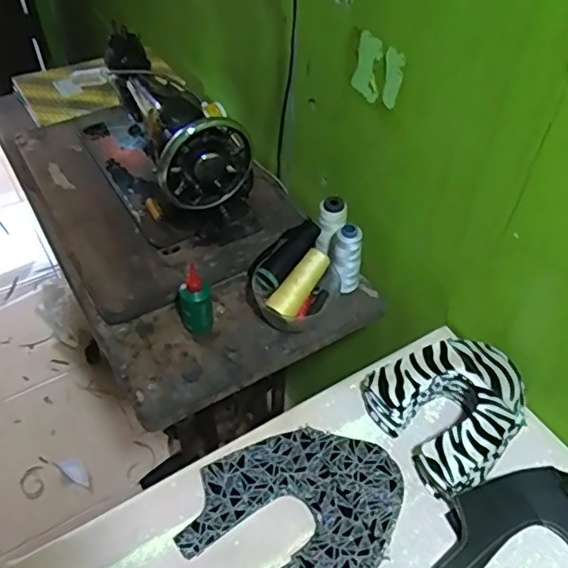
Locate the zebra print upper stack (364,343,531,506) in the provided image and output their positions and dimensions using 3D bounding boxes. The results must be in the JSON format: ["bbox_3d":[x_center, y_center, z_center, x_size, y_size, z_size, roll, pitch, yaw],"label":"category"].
[{"bbox_3d":[0.206,0.145,0.714,0.165,0.074,0.167,-28,53,-22],"label":"zebra print upper stack"}]

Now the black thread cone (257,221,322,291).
[{"bbox_3d":[0.011,-0.043,0.843,0.040,0.038,0.121,31,54,24],"label":"black thread cone"}]

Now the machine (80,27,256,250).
[{"bbox_3d":[-0.218,-0.257,0.964,0.170,0.208,0.413,-27,52,-21],"label":"machine"}]

